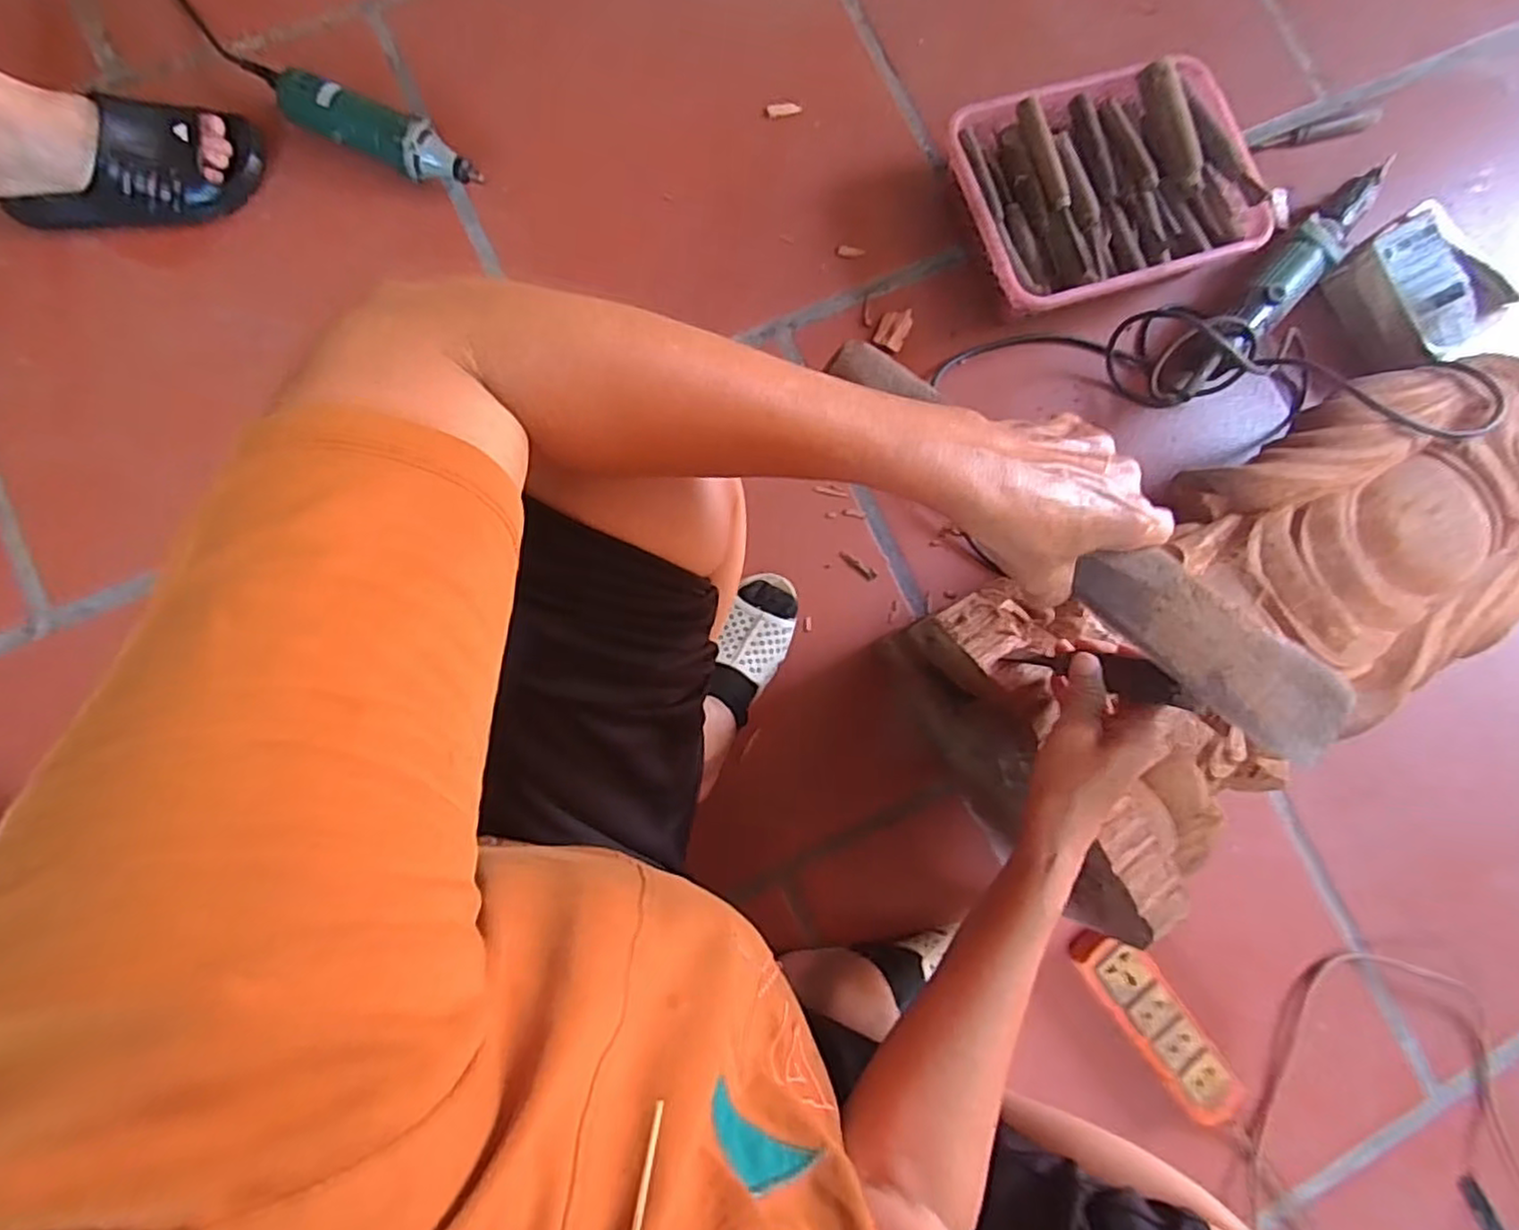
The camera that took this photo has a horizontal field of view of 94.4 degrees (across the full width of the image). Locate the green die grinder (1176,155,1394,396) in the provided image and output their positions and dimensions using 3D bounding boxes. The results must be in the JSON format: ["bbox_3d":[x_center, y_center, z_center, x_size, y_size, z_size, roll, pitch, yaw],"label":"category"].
[{"bbox_3d":[0.602,-0.389,0.789,0.062,0.072,0.418,45,82,-1],"label":"green die grinder"}]

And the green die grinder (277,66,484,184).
[{"bbox_3d":[-0.390,-0.493,0.723,0.214,0.060,0.052,22,84,-4],"label":"green die grinder"}]

